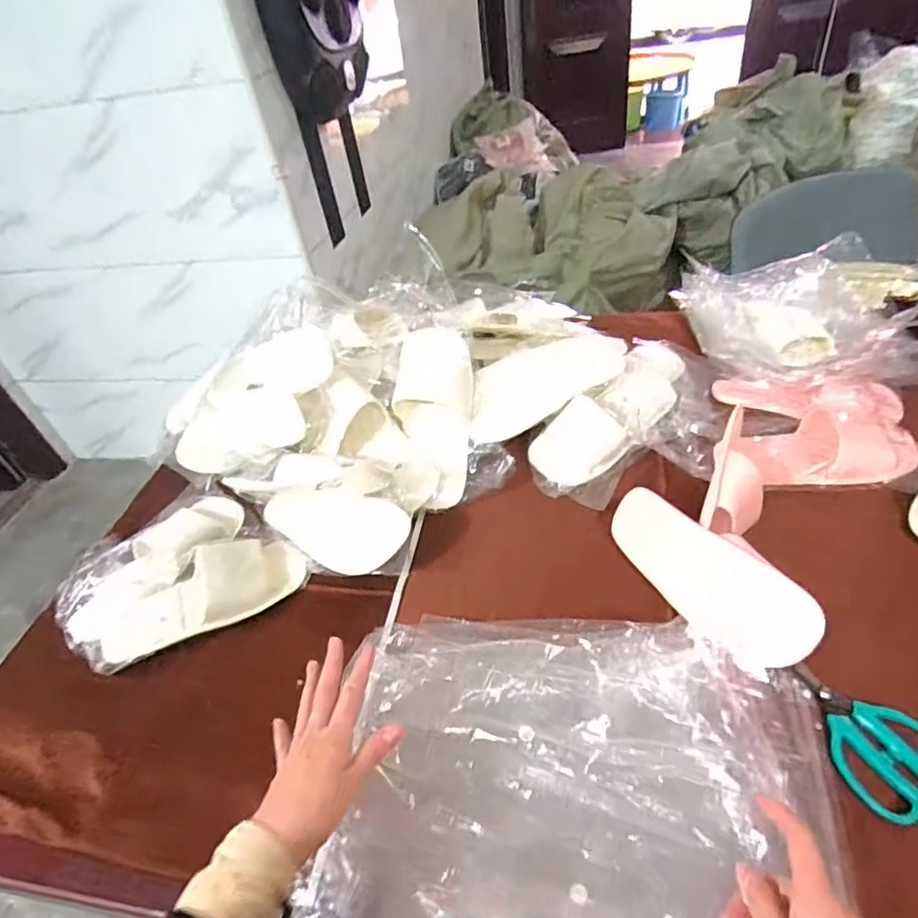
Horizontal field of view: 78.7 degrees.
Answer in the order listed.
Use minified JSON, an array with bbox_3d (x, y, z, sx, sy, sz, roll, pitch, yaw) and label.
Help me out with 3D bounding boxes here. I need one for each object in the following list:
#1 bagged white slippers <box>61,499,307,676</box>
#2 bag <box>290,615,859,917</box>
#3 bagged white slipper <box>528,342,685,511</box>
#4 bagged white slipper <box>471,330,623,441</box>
[{"bbox_3d":[-0.354,0.143,0.695,0.244,0.059,0.247,28,54,35],"label":"bagged white slippers"},{"bbox_3d":[0.083,0.274,0.470,0.417,0.052,0.307,0,46,11],"label":"bag"},{"bbox_3d":[0.222,-0.065,0.807,0.129,0.072,0.324,24,52,33],"label":"bagged white slipper"},{"bbox_3d":[0.126,-0.113,0.818,0.255,0.041,0.105,-25,79,-10],"label":"bagged white slipper"}]

